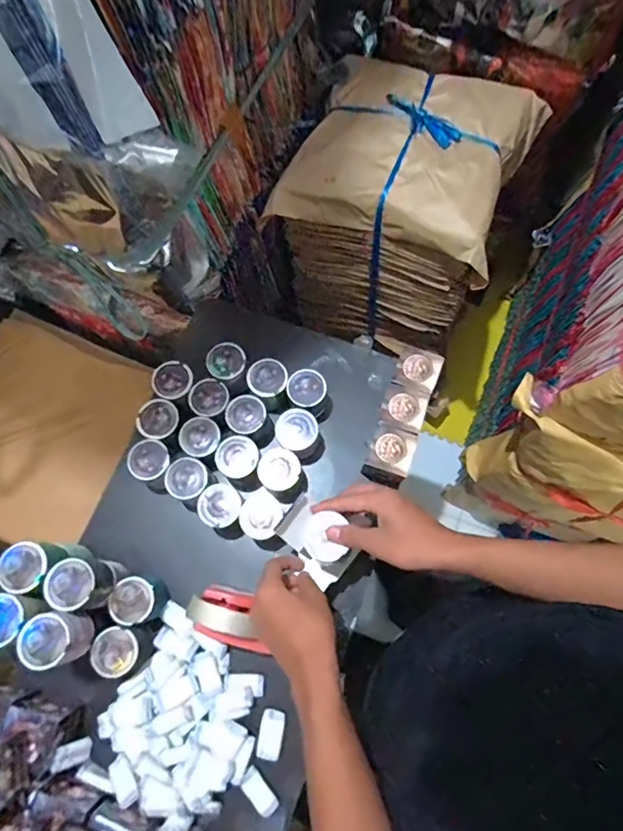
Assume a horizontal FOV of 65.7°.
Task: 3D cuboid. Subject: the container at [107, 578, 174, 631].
[{"bbox_3d":[-0.217,0.242,0.627,0.062,0.074,0.053,33,77,12],"label":"container"}]

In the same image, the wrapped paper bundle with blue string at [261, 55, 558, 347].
[{"bbox_3d":[0.178,-0.408,1.004,0.372,0.402,0.354,19,74,8],"label":"wrapped paper bundle with blue string"}]

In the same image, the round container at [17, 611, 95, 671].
[{"bbox_3d":[-0.288,0.254,0.553,0.062,0.070,0.053,-11,72,-1],"label":"round container"}]

